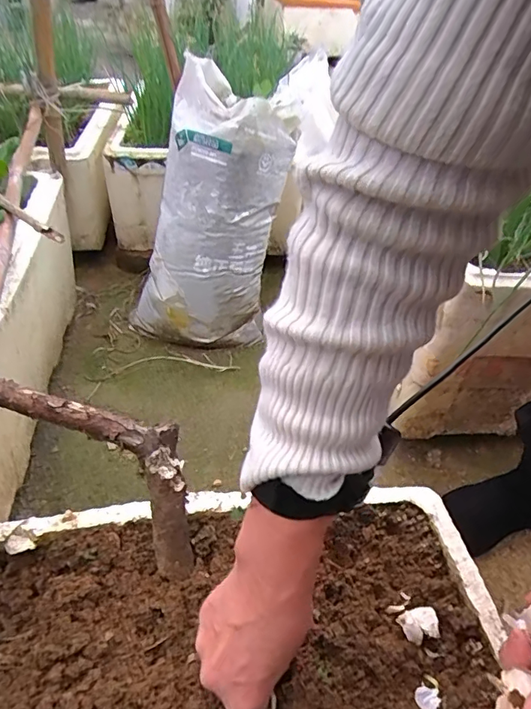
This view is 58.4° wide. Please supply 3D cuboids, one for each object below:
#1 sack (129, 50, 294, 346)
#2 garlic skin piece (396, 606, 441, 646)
[{"bbox_3d":[-0.092,-0.260,0.895,0.235,0.502,0.201,16,20,11],"label":"sack"},{"bbox_3d":[0.130,0.224,0.396,0.031,0.018,0.025,-8,44,-15],"label":"garlic skin piece"}]

